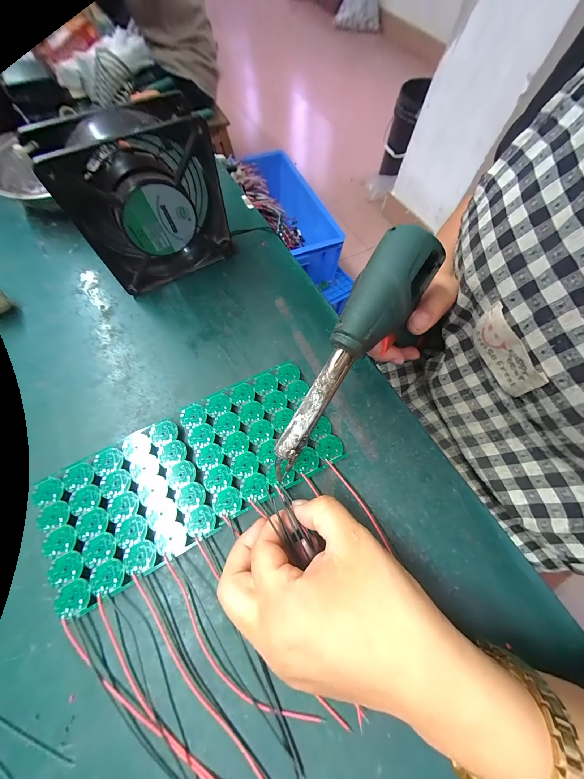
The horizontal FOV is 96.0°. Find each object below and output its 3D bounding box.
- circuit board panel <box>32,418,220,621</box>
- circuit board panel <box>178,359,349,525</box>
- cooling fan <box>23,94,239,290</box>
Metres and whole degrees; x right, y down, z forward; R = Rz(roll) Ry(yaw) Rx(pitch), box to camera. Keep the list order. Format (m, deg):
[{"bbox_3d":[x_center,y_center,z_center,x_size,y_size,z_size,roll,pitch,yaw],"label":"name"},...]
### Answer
[{"bbox_3d":[-0.121,0.085,0.192,0.106,0.007,0.094,-27,71,-13],"label":"circuit board panel"},{"bbox_3d":[-0.026,0.034,0.212,0.106,0.004,0.095,-24,70,-12],"label":"circuit board panel"},{"bbox_3d":[-0.122,-0.158,0.233,0.122,0.123,0.046,-31,72,-14],"label":"cooling fan"}]

